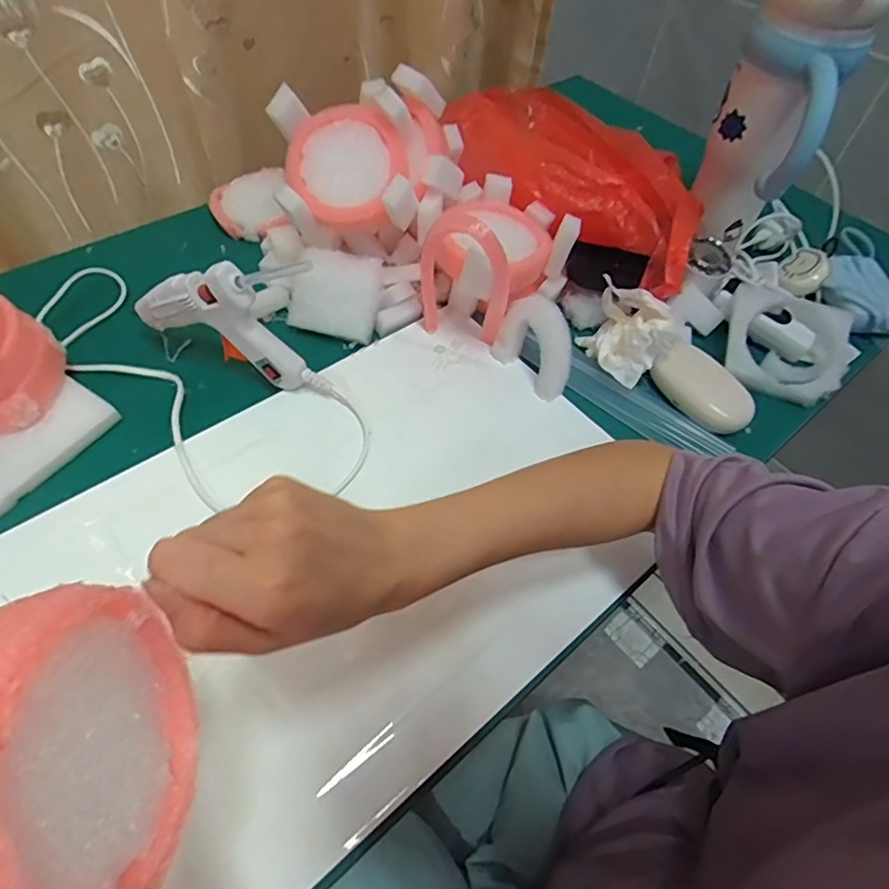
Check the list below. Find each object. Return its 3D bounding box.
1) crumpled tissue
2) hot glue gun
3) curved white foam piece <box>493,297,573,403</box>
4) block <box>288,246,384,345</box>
[{"bbox_3d":[0.160,-0.103,0.508,0.059,0.058,0.093,-21,59,-18],"label":"crumpled tissue"},{"bbox_3d":[-0.176,-0.098,0.449,0.139,0.113,0.024,16,55,7],"label":"hot glue gun"},{"bbox_3d":[0.082,-0.088,0.493,0.072,0.069,0.023,37,40,16],"label":"curved white foam piece"},{"bbox_3d":[-0.100,-0.137,0.520,0.080,0.074,0.016,14,15,5],"label":"block"}]

